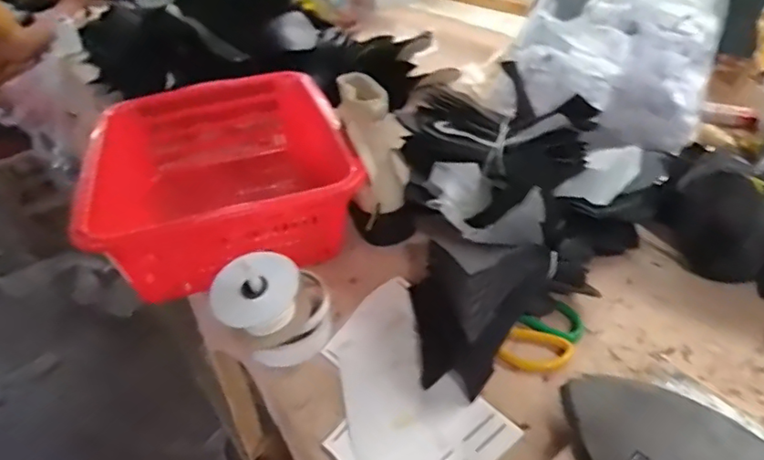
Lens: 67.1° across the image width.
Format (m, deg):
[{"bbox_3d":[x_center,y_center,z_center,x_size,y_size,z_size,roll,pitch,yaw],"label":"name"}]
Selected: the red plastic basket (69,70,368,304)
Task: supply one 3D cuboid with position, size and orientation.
[{"bbox_3d":[-0.229,-0.062,0.864,0.364,0.177,0.414,-13,36,-8],"label":"red plastic basket"}]

